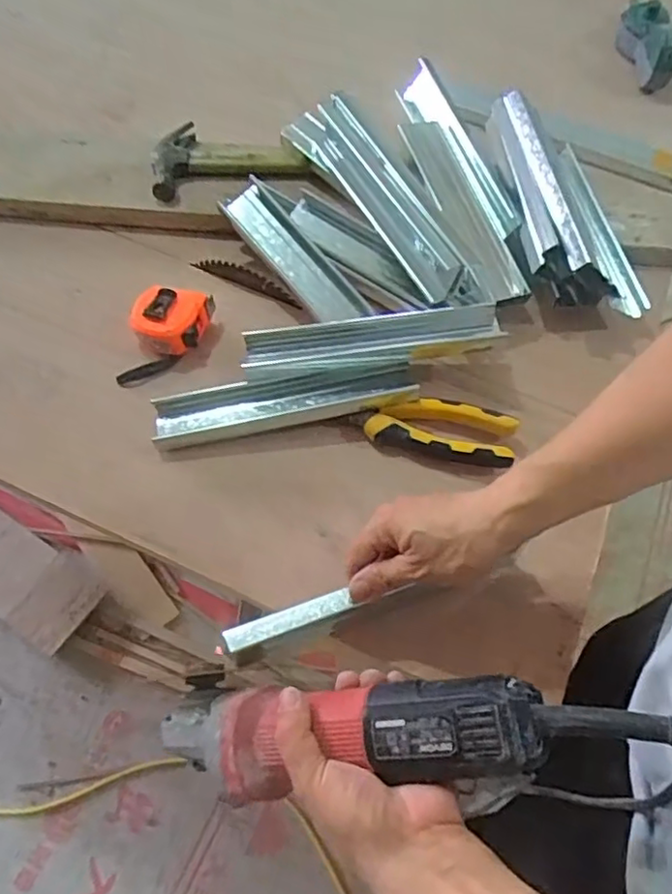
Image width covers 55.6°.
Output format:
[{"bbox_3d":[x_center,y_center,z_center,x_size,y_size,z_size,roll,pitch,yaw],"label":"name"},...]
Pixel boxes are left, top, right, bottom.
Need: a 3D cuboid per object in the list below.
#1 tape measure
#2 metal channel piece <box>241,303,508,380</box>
[{"bbox_3d":[-0.165,-0.108,0.605,0.063,0.041,0.107,18,61,8],"label":"tape measure"},{"bbox_3d":[0.033,-0.099,0.607,0.238,0.046,0.039,-5,60,-4],"label":"metal channel piece"}]

